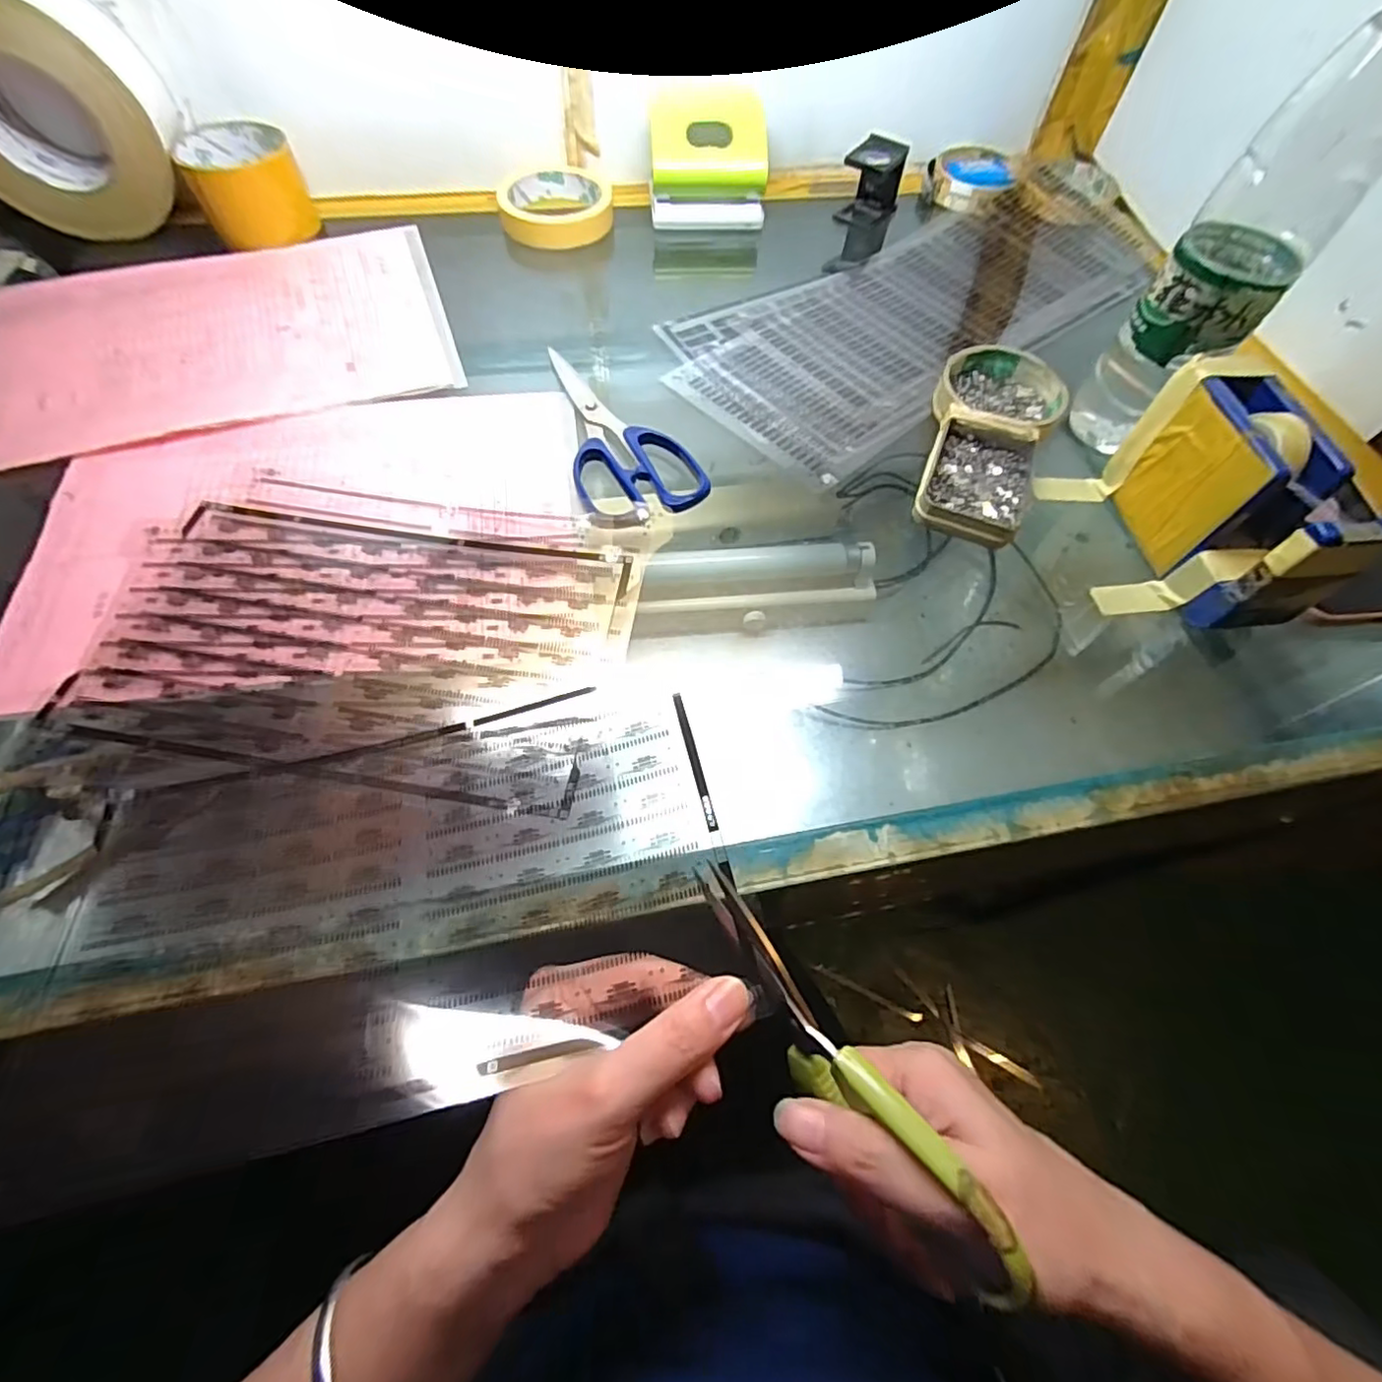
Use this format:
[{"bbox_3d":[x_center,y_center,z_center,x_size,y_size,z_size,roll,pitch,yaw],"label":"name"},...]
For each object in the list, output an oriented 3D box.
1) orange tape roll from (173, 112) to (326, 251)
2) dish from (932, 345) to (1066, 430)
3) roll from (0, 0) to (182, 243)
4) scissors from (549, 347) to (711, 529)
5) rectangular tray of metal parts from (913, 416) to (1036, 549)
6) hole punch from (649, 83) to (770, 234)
[{"bbox_3d":[-0.350,-0.403,0.486,0.079,0.047,0.082,-23,65,-14],"label":"orange tape roll"},{"bbox_3d":[0.214,-0.204,0.424,0.081,0.024,0.080,1,61,-2],"label":"dish"},{"bbox_3d":[-0.457,-0.417,0.438,0.141,0.132,0.060,-6,62,-5],"label":"roll"},{"bbox_3d":[-0.050,-0.173,0.397,0.077,0.013,0.178,-18,63,-11],"label":"scissors"},{"bbox_3d":[0.181,-0.133,0.388,0.064,0.018,0.092,22,63,10],"label":"rectangular tray of metal parts"},{"bbox_3d":[0.014,-0.448,0.519,0.098,0.079,0.058,-4,61,-4],"label":"hole punch"}]

